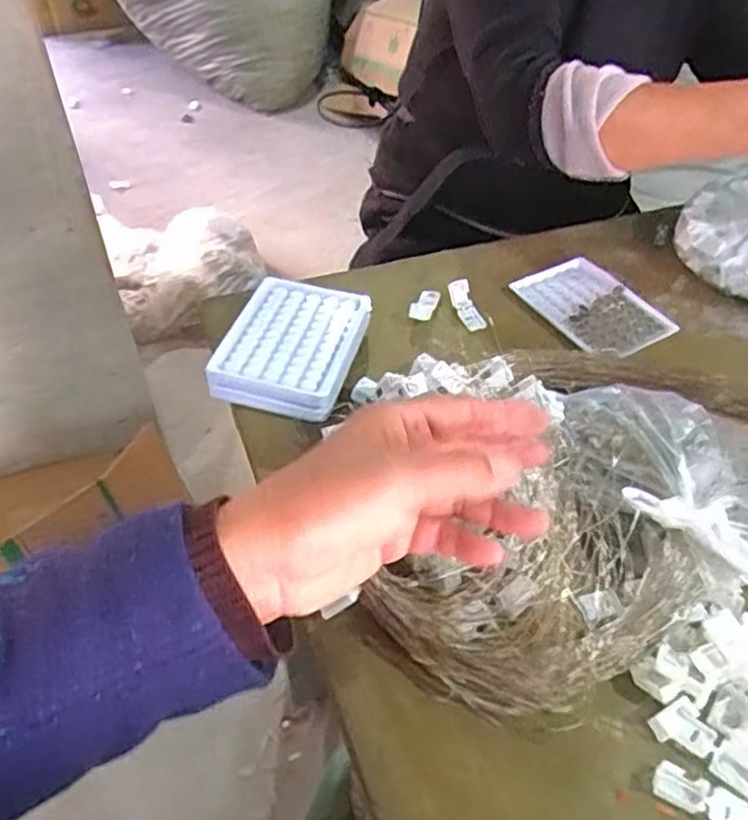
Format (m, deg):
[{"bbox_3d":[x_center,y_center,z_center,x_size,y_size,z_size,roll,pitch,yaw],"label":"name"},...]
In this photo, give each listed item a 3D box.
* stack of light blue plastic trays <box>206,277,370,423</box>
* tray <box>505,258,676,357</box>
[{"bbox_3d":[-0.065,-0.055,0.580,0.100,0.030,0.138,11,47,8],"label":"stack of light blue plastic trays"},{"bbox_3d":[0.205,-0.098,0.665,0.091,0.016,0.126,-22,51,-21],"label":"tray"}]

